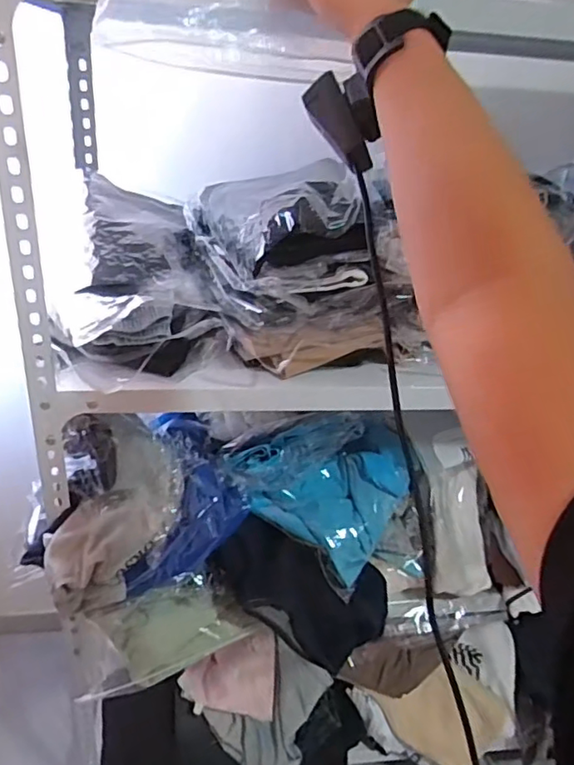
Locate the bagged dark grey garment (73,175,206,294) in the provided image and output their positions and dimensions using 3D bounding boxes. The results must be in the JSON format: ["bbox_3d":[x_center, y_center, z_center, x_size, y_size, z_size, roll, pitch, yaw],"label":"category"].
[{"bbox_3d":[-0.199,-0.208,0.791,0.148,0.080,0.300,-3,31,-14],"label":"bagged dark grey garment"}]

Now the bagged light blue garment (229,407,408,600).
[{"bbox_3d":[0.063,0.149,0.903,0.222,0.162,0.242,21,34,26],"label":"bagged light blue garment"}]

